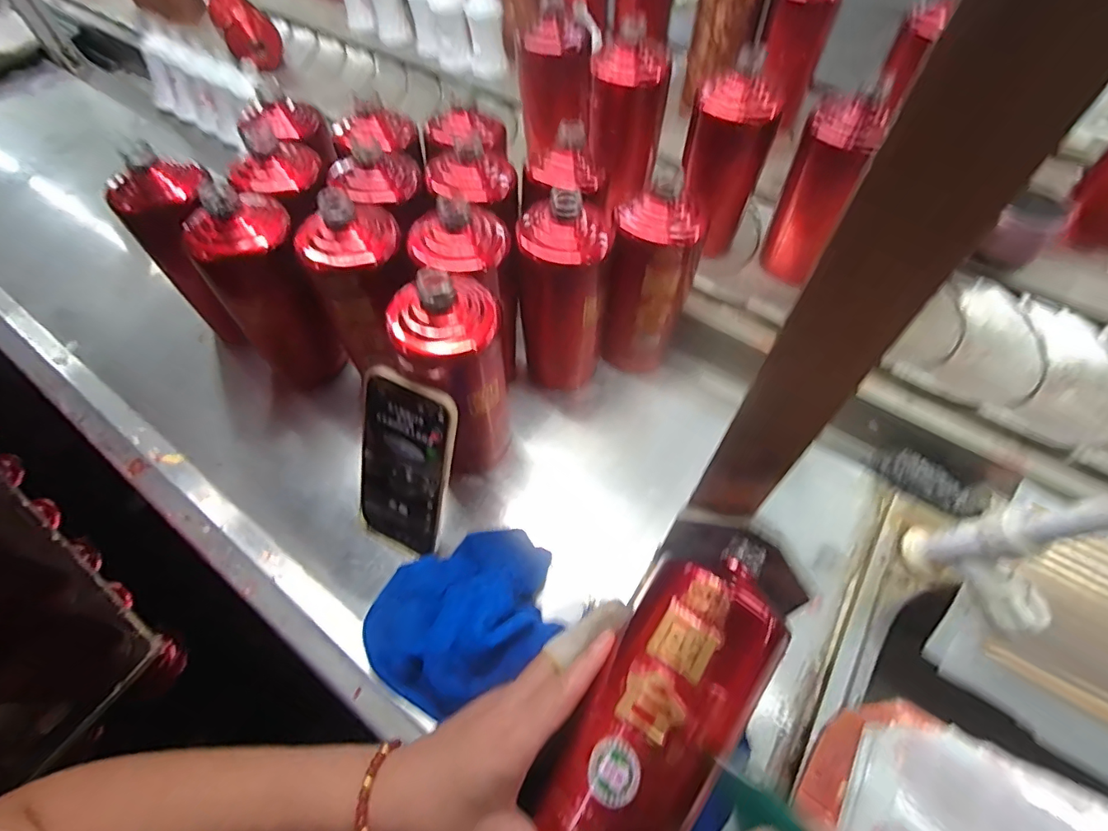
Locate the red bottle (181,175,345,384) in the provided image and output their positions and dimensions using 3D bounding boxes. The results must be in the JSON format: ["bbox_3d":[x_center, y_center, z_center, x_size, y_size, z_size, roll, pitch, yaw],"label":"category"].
[{"bbox_3d":[-0.268,-0.114,0.484,0.085,0.195,0.068,-26,61,-14],"label":"red bottle"}]

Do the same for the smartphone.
[{"bbox_3d":[-0.120,0.047,0.405,0.081,0.169,0.009,26,32,12],"label":"smartphone"}]

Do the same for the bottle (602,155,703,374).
[{"bbox_3d":[0.088,-0.115,0.484,0.079,0.177,0.068,16,60,11],"label":"bottle"}]

